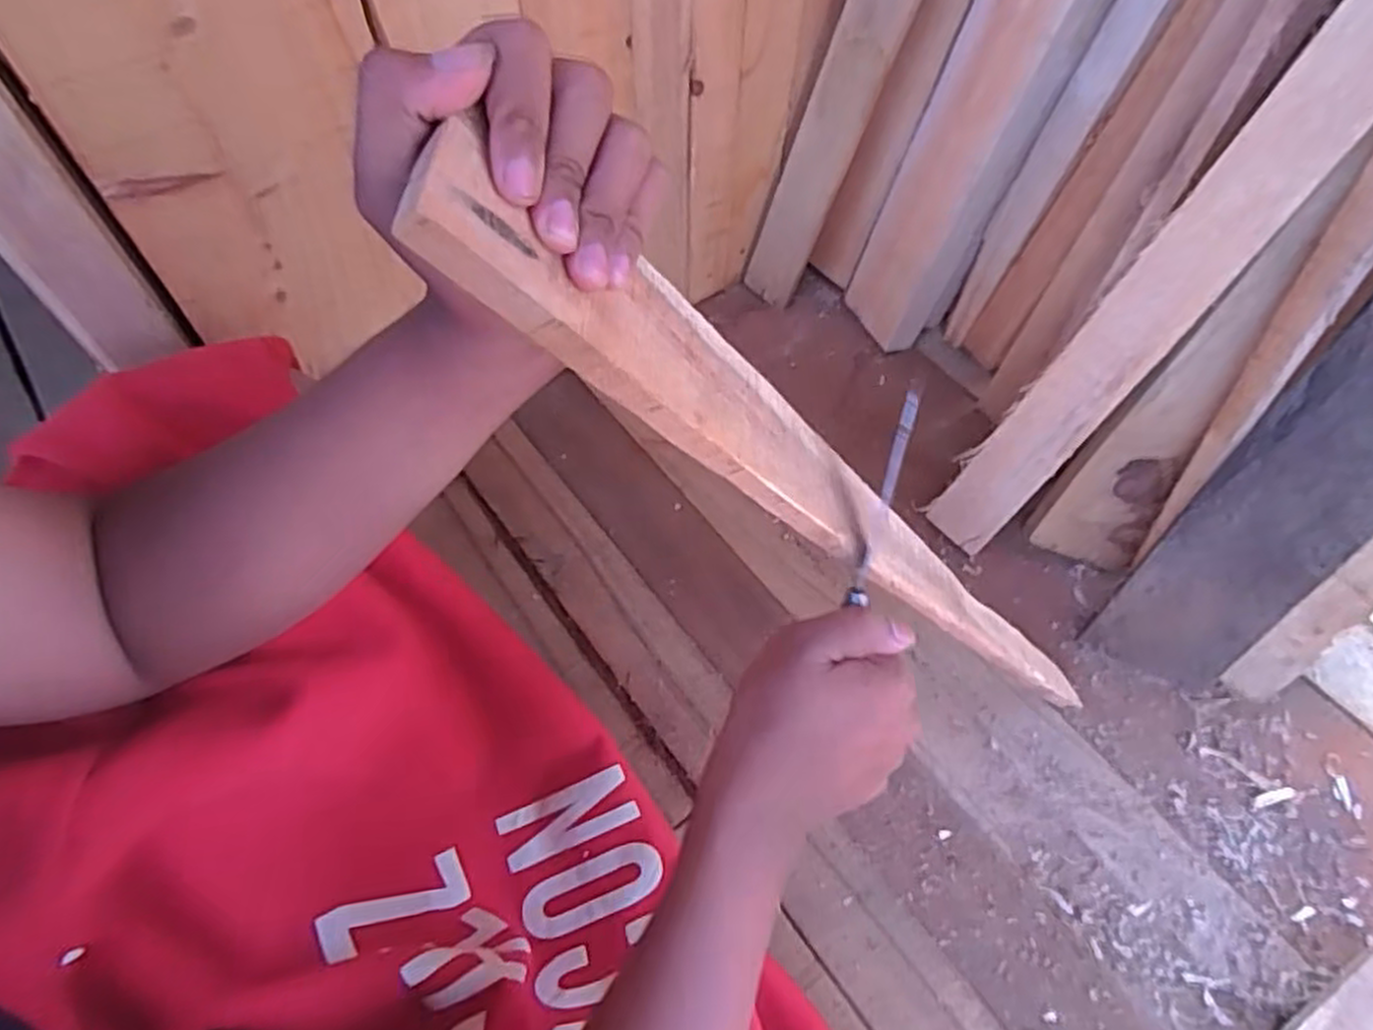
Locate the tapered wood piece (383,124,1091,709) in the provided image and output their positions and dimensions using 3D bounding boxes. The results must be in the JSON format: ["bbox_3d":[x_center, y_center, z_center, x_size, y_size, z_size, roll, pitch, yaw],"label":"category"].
[{"bbox_3d":[0.090,0.005,0.395,0.019,0.526,0.055,-26,50,31],"label":"tapered wood piece"}]

